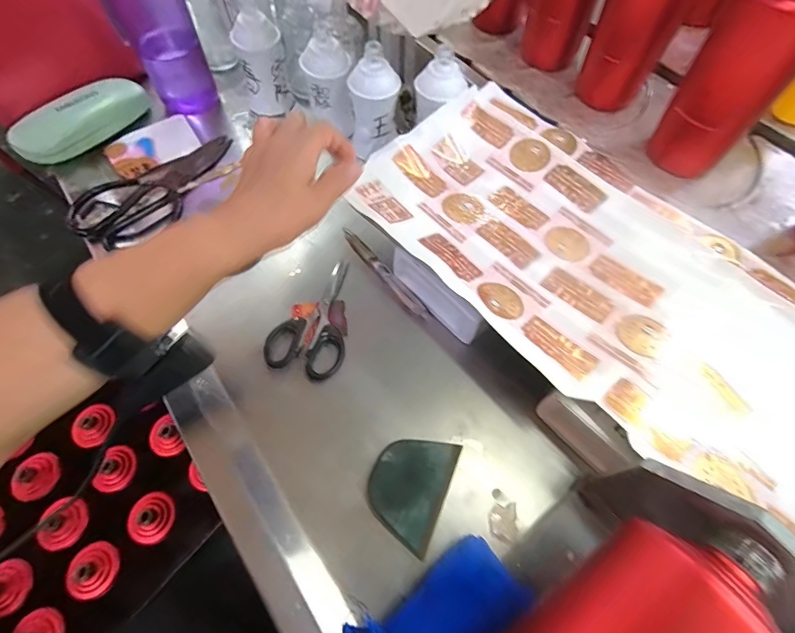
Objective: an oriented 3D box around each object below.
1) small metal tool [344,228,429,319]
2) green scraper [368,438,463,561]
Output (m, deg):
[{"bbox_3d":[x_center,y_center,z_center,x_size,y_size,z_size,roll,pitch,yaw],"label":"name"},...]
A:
[{"bbox_3d":[-0.016,-0.046,0.412,0.014,0.009,0.134,-35,68,-16],"label":"small metal tool"},{"bbox_3d":[0.010,0.129,0.310,0.057,0.009,0.079,22,66,11],"label":"green scraper"}]

